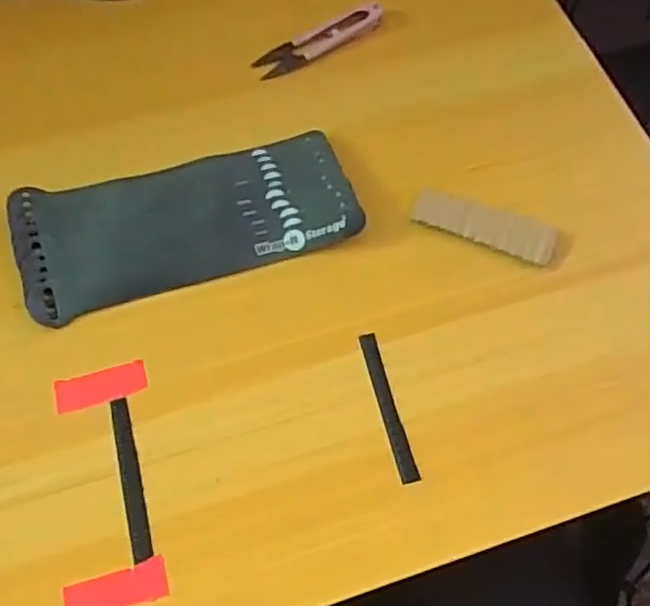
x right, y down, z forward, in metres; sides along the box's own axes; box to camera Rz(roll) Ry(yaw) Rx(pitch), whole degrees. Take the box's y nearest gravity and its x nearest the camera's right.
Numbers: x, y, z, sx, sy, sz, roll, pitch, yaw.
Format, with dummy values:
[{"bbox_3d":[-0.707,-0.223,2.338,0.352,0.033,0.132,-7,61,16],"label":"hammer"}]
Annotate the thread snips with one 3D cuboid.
[{"bbox_3d":[-0.004,-0.185,0.456,0.098,0.011,0.023,-29,70,-14],"label":"thread snips"}]

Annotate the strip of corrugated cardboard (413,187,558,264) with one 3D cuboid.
[{"bbox_3d":[0.096,-0.046,0.393,0.086,0.011,0.025,20,67,7],"label":"strip of corrugated cardboard"}]

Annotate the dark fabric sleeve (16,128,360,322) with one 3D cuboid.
[{"bbox_3d":[-0.083,-0.052,0.393,0.195,0.017,0.085,-17,67,-9],"label":"dark fabric sleeve"}]

